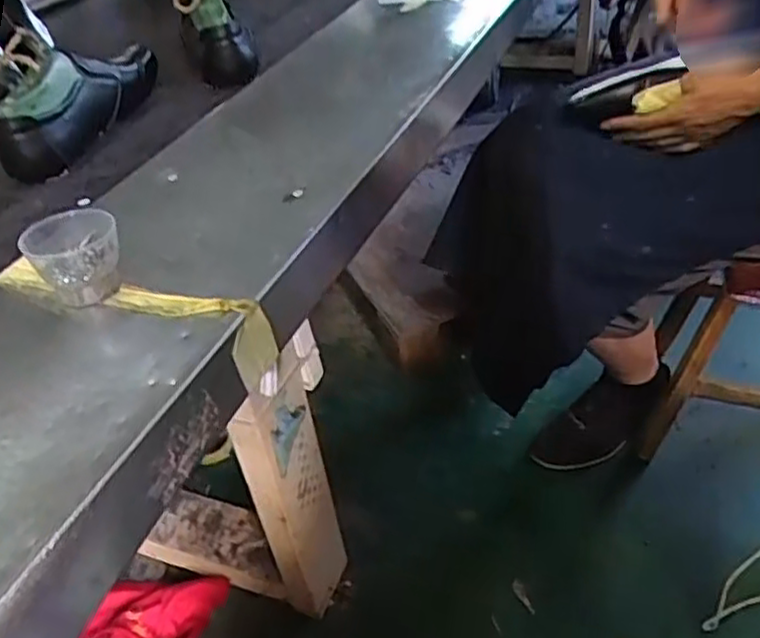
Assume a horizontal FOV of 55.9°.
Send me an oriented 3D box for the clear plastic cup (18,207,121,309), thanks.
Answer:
[{"bbox_3d":[-0.218,-0.040,0.514,0.055,0.060,0.051,-1,39,9],"label":"clear plastic cup"}]

